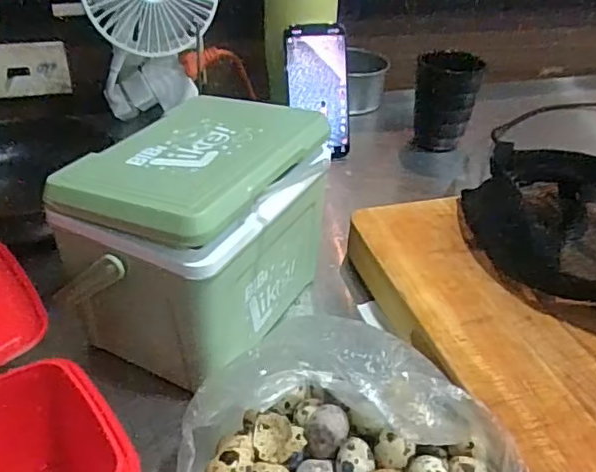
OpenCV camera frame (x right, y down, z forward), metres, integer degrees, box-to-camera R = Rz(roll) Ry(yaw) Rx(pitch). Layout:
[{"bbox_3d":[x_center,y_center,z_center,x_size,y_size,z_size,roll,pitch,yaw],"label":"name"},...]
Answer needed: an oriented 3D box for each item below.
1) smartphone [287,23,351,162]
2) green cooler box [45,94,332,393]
[{"bbox_3d":[0.024,-0.167,0.682,0.069,0.149,0.006,-5,14,-7],"label":"smartphone"},{"bbox_3d":[-0.071,-0.006,0.433,0.125,0.143,0.172,19,38,21],"label":"green cooler box"}]

